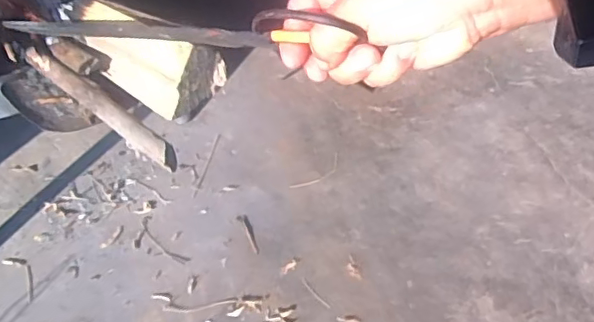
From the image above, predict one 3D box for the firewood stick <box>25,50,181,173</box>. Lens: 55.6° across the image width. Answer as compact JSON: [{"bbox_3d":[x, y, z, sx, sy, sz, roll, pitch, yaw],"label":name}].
[{"bbox_3d":[-0.226,-0.065,0.642,0.250,0.024,0.023,32,55,25],"label":"firewood stick"}]

